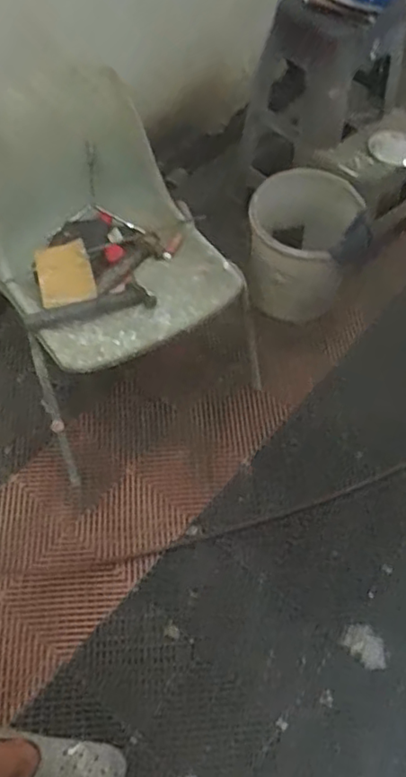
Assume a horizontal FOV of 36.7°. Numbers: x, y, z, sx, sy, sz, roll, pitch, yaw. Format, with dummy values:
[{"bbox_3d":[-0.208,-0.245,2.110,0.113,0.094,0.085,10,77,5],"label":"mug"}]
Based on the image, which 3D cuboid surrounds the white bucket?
[{"bbox_3d":[0.260,-0.382,1.658,0.283,0.266,0.293,1,57,-1],"label":"white bucket"}]

